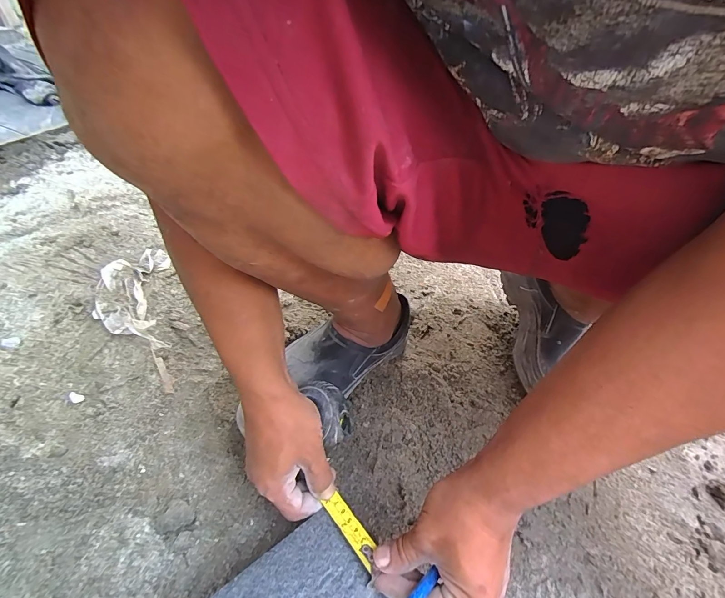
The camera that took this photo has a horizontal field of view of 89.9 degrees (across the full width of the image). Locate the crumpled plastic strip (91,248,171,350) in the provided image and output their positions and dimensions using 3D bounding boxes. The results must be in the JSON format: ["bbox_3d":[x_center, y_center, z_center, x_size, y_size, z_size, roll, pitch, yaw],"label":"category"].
[{"bbox_3d":[-0.327,-0.006,0.517,0.093,0.037,0.169,-15,46,-17],"label":"crumpled plastic strip"}]

